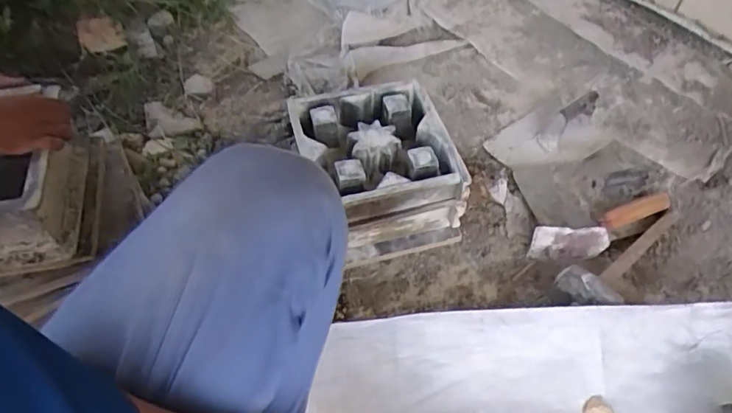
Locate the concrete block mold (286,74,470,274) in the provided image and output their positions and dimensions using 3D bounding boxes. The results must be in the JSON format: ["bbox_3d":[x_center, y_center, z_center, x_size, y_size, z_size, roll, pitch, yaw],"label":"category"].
[{"bbox_3d":[0.019,-0.053,0.869,0.211,0.154,0.249,-18,52,-13],"label":"concrete block mold"}]

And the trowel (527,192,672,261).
[{"bbox_3d":[0.388,0.029,0.859,0.271,0.057,0.058,-18,52,-13],"label":"trowel"}]

